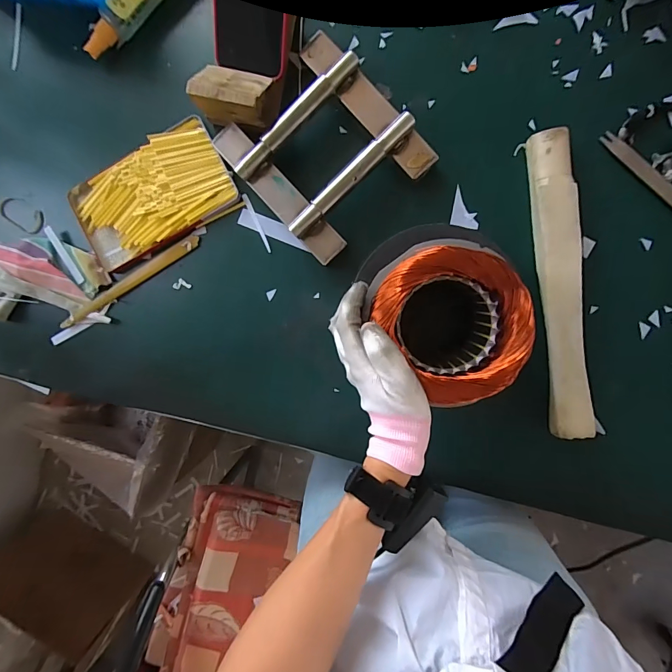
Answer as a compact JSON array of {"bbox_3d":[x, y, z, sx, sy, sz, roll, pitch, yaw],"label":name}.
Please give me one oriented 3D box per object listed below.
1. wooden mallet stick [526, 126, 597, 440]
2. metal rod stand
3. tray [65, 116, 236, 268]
[{"bbox_3d":[0.248,-0.054,0.428,0.042,0.029,0.331,-5,93,6],"label":"wooden mallet stick"},{"bbox_3d":[-0.015,-0.212,0.446,0.175,0.047,0.195,-43,89,6],"label":"metal rod stand"},{"bbox_3d":[-0.230,-0.174,0.487,0.202,0.021,0.118,-28,91,6],"label":"tray"}]

